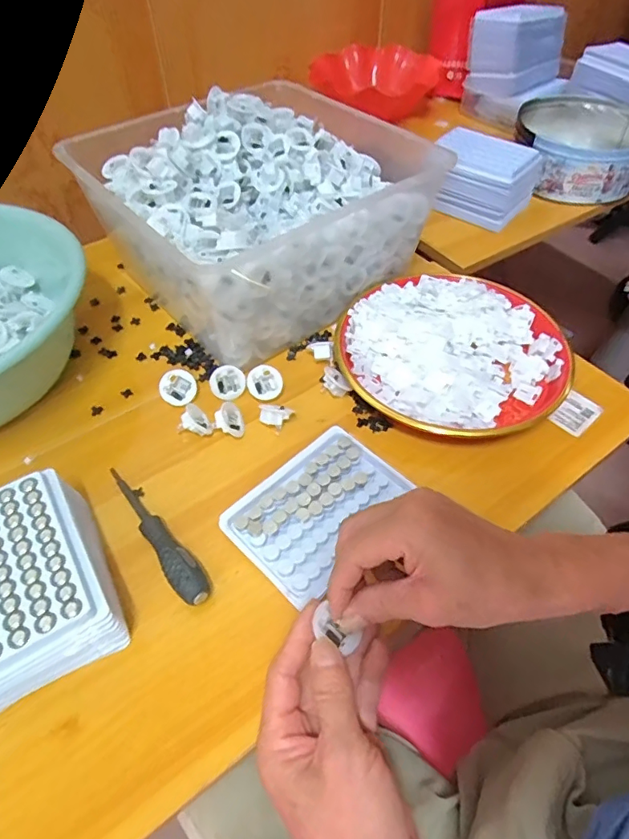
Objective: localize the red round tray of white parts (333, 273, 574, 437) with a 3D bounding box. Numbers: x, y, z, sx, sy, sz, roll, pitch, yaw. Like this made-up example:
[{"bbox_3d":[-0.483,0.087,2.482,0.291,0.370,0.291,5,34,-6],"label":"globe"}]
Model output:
[{"bbox_3d":[0.130,-0.070,0.507,0.211,0.034,0.200,0,51,0],"label":"red round tray of white parts"}]

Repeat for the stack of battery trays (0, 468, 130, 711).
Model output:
[{"bbox_3d":[-0.196,0.113,0.347,0.097,0.058,0.129,-25,55,-18],"label":"stack of battery trays"}]

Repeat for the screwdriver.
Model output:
[{"bbox_3d":[-0.121,0.082,0.395,0.023,0.019,0.142,-30,56,-21],"label":"screwdriver"}]

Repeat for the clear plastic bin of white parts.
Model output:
[{"bbox_3d":[-0.060,-0.226,0.559,0.305,0.141,0.268,-30,57,-22],"label":"clear plastic bin of white parts"}]

